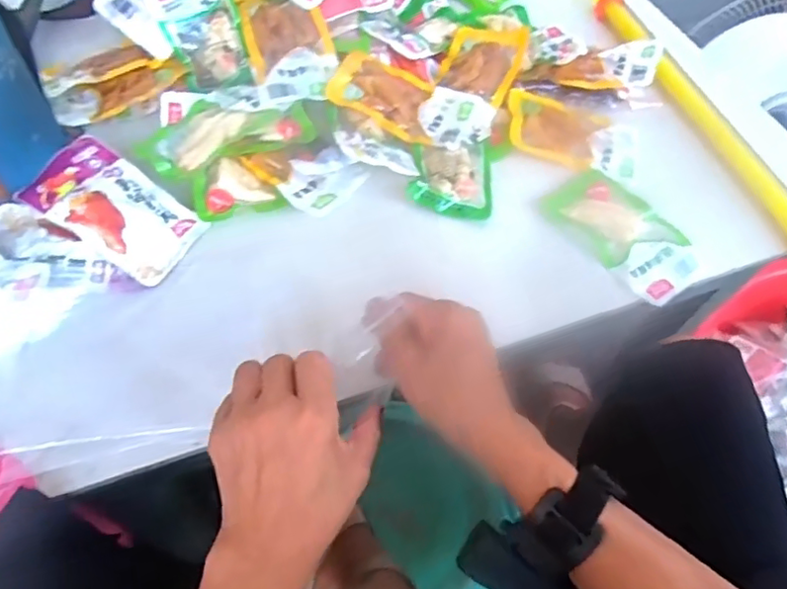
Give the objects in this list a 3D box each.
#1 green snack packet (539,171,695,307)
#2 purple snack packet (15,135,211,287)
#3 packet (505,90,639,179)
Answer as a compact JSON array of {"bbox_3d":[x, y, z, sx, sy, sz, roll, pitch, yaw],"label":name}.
[{"bbox_3d":[0.206,-0.058,0.518,0.084,0.006,0.135,-27,63,-21],"label":"green snack packet"},{"bbox_3d":[-0.232,-0.074,0.480,0.140,0.024,0.077,29,59,14],"label":"purple snack packet"},{"bbox_3d":[0.175,-0.157,0.578,0.131,0.022,0.082,17,57,6],"label":"packet"}]

